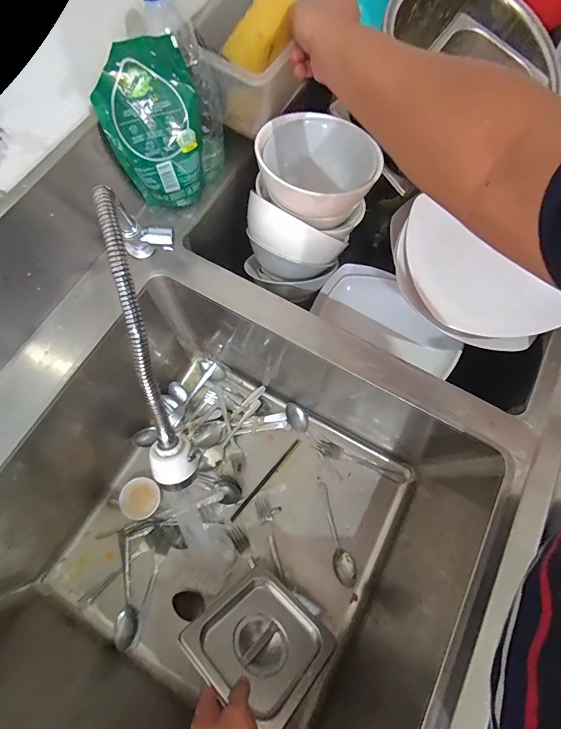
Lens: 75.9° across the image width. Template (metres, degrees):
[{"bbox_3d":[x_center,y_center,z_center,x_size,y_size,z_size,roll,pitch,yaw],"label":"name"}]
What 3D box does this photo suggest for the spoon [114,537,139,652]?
[{"bbox_3d":[-0.262,0.380,0.603,0.031,0.022,0.160,-8,71,-4],"label":"spoon"}]

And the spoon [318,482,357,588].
[{"bbox_3d":[0.095,0.296,0.635,0.037,0.028,0.167,-15,72,-6],"label":"spoon"}]

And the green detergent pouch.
[{"bbox_3d":[-0.151,-0.282,0.445,0.111,0.169,0.061,-20,72,-8],"label":"green detergent pouch"}]

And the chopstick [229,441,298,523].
[{"bbox_3d":[-0.028,0.216,0.679,0.008,0.007,0.187,39,74,11],"label":"chopstick"}]

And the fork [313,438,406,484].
[{"bbox_3d":[0.150,0.186,0.681,0.175,0.008,0.026,23,72,7],"label":"fork"}]

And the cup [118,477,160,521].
[{"bbox_3d":[-0.255,0.244,0.655,0.068,0.034,0.069,0,71,-1],"label":"cup"}]

